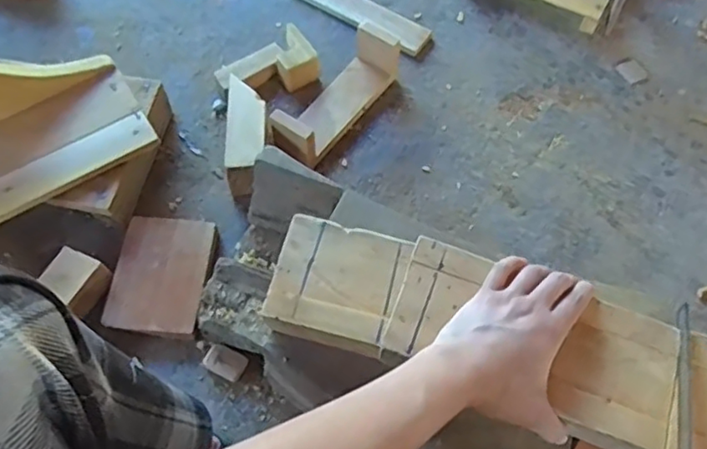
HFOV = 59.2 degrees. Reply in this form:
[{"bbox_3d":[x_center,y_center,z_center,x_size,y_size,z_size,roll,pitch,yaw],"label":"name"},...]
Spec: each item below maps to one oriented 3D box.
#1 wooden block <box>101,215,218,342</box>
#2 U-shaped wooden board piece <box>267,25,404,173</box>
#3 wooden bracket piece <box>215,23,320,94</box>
[{"bbox_3d":[-0.225,0.063,0.744,0.109,0.032,0.146,6,62,2],"label":"wooden block"},{"bbox_3d":[-0.023,-0.171,0.840,0.066,0.077,0.219,33,66,15],"label":"U-shaped wooden board piece"},{"bbox_3d":[-0.113,-0.217,0.884,0.143,0.049,0.087,-40,70,-20],"label":"wooden bracket piece"}]

